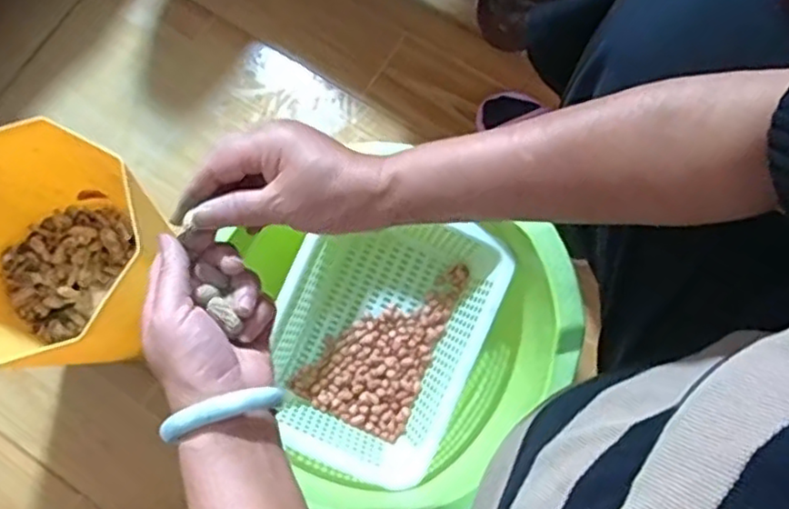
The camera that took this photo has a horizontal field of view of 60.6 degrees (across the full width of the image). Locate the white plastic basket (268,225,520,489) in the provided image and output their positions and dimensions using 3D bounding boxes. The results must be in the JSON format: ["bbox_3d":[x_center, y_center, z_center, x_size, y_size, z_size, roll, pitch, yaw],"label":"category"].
[{"bbox_3d":[-0.022,0.098,0.762,0.219,0.088,0.278,23,78,5],"label":"white plastic basket"}]

